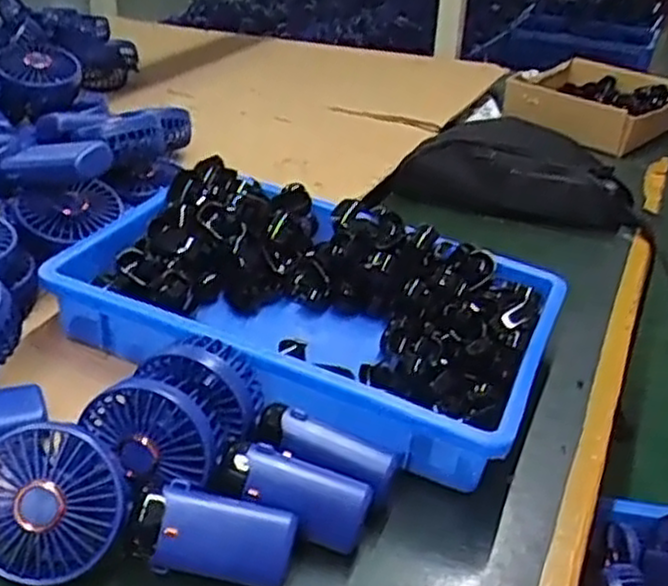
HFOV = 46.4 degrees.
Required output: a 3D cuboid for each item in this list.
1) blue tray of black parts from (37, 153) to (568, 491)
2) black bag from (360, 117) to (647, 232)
[{"bbox_3d":[-0.013,0.006,0.643,0.364,0.080,0.241,15,31,18],"label":"blue tray of black parts"},{"bbox_3d":[0.209,-0.155,0.966,0.308,0.088,0.125,6,30,2],"label":"black bag"}]

